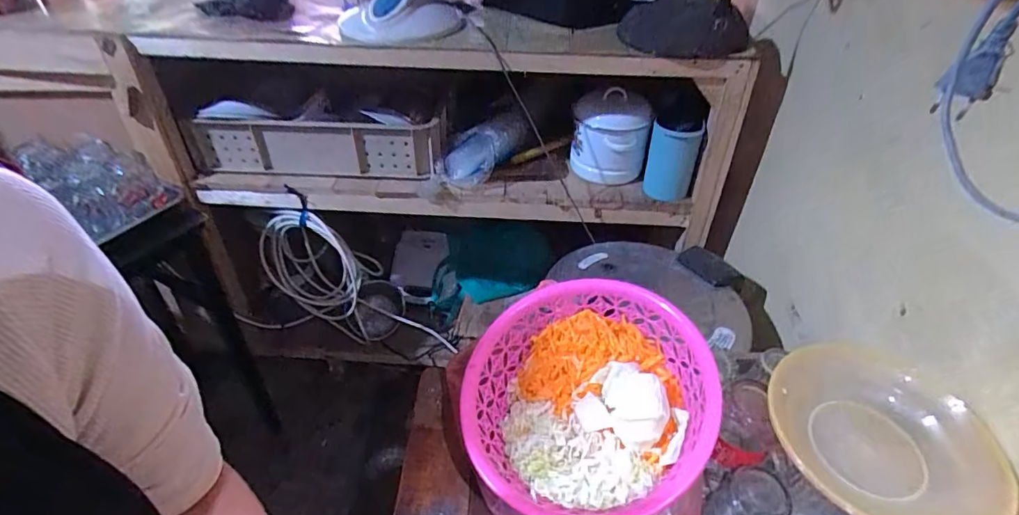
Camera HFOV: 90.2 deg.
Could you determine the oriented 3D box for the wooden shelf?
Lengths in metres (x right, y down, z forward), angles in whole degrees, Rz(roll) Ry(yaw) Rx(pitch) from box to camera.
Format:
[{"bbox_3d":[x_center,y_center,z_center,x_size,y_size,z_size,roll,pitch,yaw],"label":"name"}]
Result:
[{"bbox_3d":[-0.152,-0.352,1.226,1.338,0.396,0.369,6,41,4],"label":"wooden shelf"}]

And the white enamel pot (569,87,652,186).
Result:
[{"bbox_3d":[0.258,-0.308,1.253,0.175,0.176,0.221,15,42,15],"label":"white enamel pot"}]

